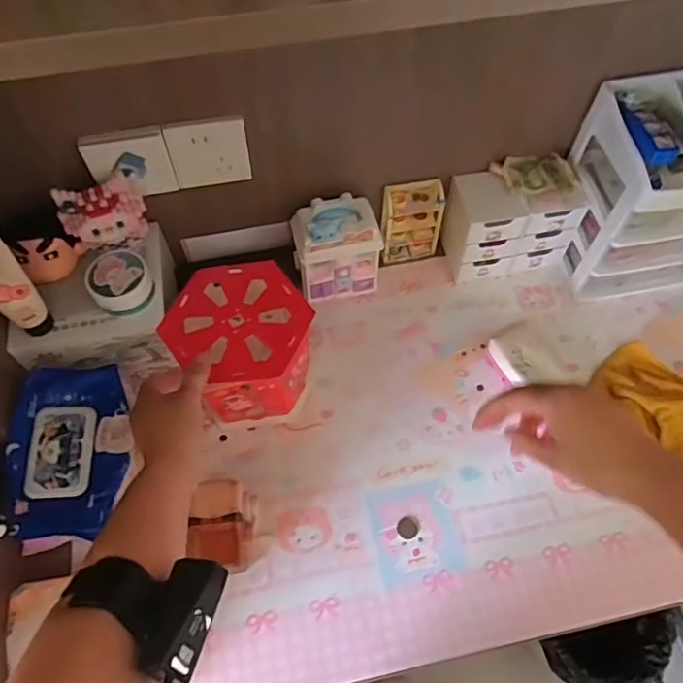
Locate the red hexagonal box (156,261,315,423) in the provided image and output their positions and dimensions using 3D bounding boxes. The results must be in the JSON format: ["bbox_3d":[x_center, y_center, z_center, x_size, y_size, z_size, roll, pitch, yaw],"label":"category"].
[{"bbox_3d":[-0.118,0.004,0.692,0.149,0.136,0.154,-33,66,-17],"label":"red hexagonal box"}]

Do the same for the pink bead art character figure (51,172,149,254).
[{"bbox_3d":[-0.264,-0.136,0.640,0.084,0.085,0.042,-12,62,-7],"label":"pink bead art character figure"}]

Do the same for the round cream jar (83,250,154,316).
[{"bbox_3d":[-0.246,-0.065,0.640,0.064,0.042,0.070,0,61,0],"label":"round cream jar"}]

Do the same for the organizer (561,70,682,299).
[{"bbox_3d":[0.424,-0.201,0.745,0.223,0.249,0.157,-10,62,-6],"label":"organizer"}]

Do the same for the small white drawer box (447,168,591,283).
[{"bbox_3d":[0.232,-0.169,0.789,0.156,0.123,0.097,-10,62,-6],"label":"small white drawer box"}]

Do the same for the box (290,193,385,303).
[{"bbox_3d":[-0.006,-0.123,0.755,0.109,0.138,0.069,-10,61,-6],"label":"box"}]

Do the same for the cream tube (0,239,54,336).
[{"bbox_3d":[-0.330,-0.053,0.565,0.046,0.144,0.020,-39,68,-20],"label":"cream tube"}]

